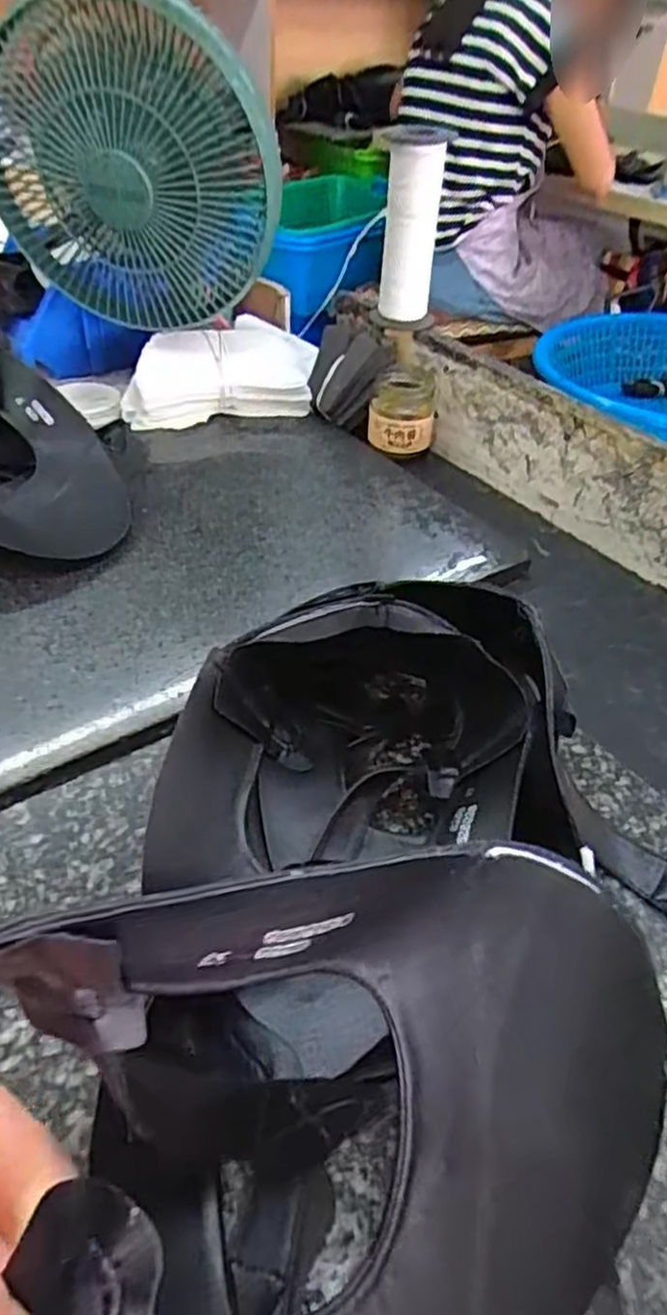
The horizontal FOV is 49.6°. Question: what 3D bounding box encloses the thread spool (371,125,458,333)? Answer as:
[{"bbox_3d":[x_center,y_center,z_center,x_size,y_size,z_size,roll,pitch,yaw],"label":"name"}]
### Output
[{"bbox_3d":[0.063,-0.359,0.617,0.055,0.150,0.047,12,43,9],"label":"thread spool"}]

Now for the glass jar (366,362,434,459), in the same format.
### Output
[{"bbox_3d":[0.064,-0.226,0.665,0.058,0.065,0.062,2,43,-2],"label":"glass jar"}]

